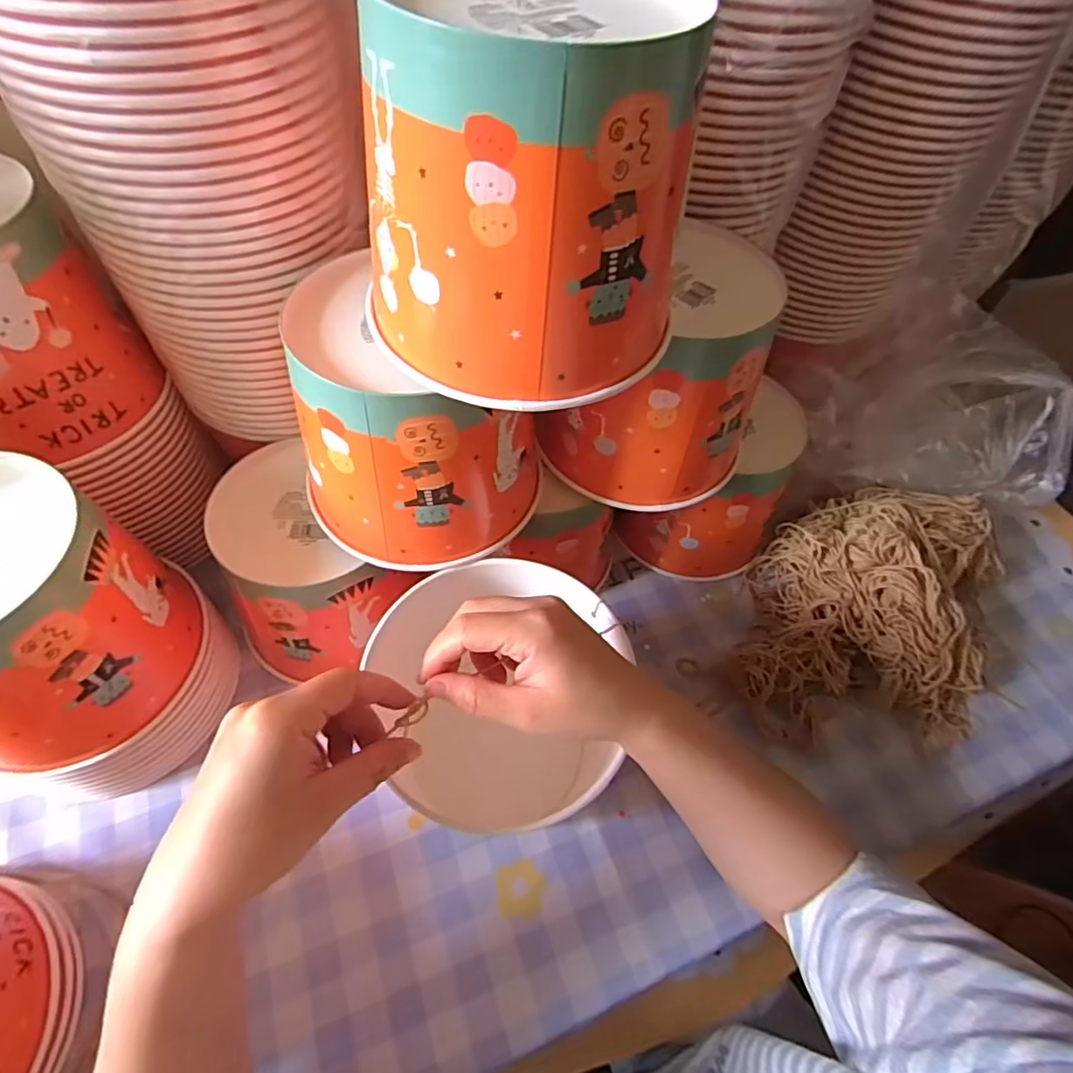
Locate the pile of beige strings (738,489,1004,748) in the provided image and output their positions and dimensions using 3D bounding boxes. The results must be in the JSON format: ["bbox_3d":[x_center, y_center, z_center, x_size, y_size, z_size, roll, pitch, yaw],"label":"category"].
[{"bbox_3d":[0.295,0.054,0.503,0.202,0.077,0.237,21,58,9],"label":"pile of beige strings"}]

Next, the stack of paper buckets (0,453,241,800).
[{"bbox_3d":[-0.302,0.065,0.380,0.137,0.193,0.141,25,58,11],"label":"stack of paper buckets"}]

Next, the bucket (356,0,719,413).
[{"bbox_3d":[-0.002,-0.154,0.260,0.145,0.132,0.136,19,58,8],"label":"bucket"}]

